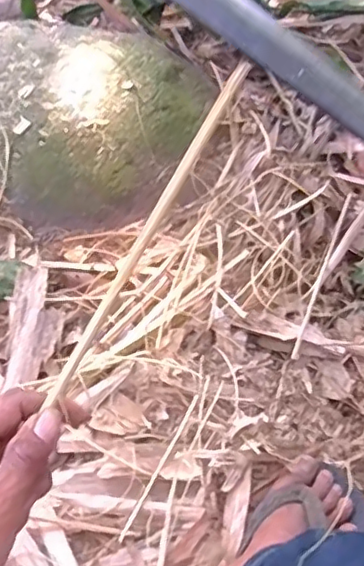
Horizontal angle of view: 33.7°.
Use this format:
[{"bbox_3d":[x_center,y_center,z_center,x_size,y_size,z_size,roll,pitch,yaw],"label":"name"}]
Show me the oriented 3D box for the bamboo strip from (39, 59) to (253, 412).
[{"bbox_3d":[-0.016,-0.030,0.327,0.007,0.010,0.204,29,87,15],"label":"bamboo strip"}]

